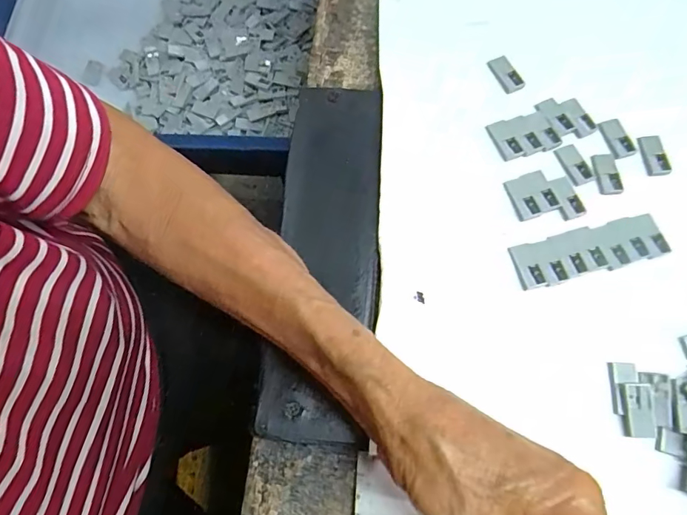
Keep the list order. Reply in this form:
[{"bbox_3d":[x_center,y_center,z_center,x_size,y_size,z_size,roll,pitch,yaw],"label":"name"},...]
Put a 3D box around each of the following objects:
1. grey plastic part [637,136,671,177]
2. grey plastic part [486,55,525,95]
[{"bbox_3d":[0.200,-0.066,0.292,0.016,0.004,0.027,-10,74,-5],"label":"grey plastic part"},{"bbox_3d":[0.110,-0.125,0.312,0.014,0.008,0.028,-31,77,-10],"label":"grey plastic part"}]

